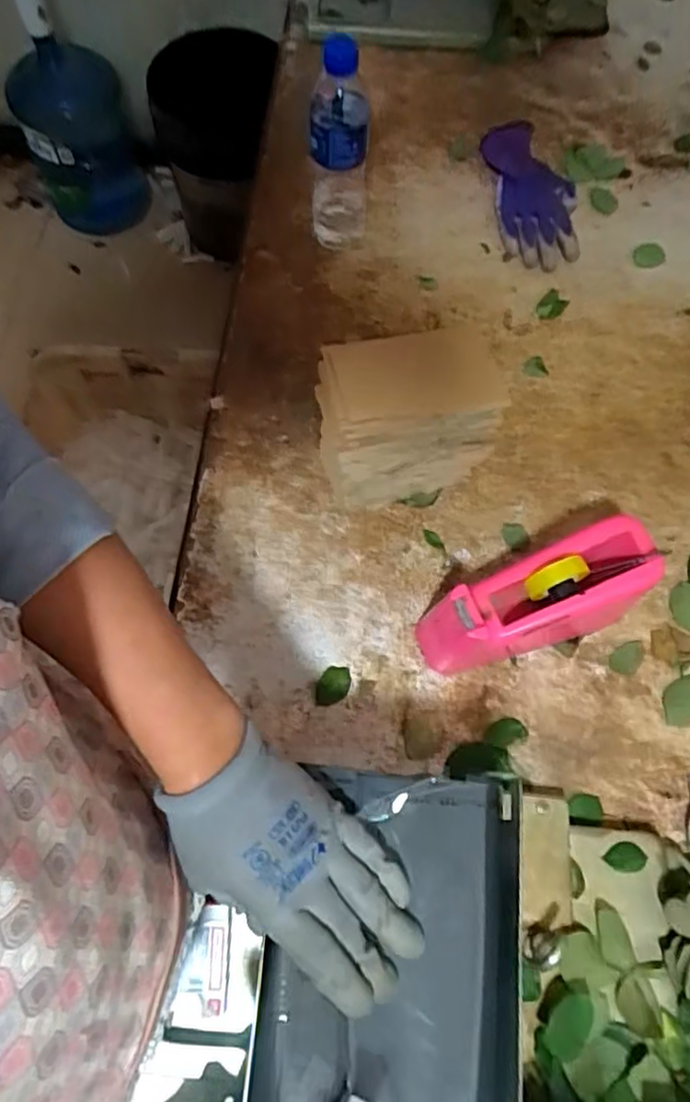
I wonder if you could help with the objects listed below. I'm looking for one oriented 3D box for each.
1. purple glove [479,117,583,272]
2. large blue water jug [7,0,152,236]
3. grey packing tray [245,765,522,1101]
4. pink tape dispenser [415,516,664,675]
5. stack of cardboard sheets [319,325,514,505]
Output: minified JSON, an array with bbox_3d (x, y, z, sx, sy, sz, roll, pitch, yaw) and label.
[{"bbox_3d":[0.228,-0.432,0.787,0.099,0.069,0.175,-3,69,-2],"label":"purple glove"},{"bbox_3d":[-0.615,-0.970,1.505,0.240,0.542,0.249,-25,72,-10],"label":"large blue water jug"},{"bbox_3d":[0.033,0.249,0.405,0.159,0.039,0.208,6,69,1],"label":"grey packing tray"},{"bbox_3d":[0.162,0.046,0.587,0.207,0.106,0.083,-20,71,-9],"label":"pink tape dispenser"},{"bbox_3d":[0.053,-0.122,0.614,0.151,0.164,0.096,-13,70,-6],"label":"stack of cardboard sheets"}]

